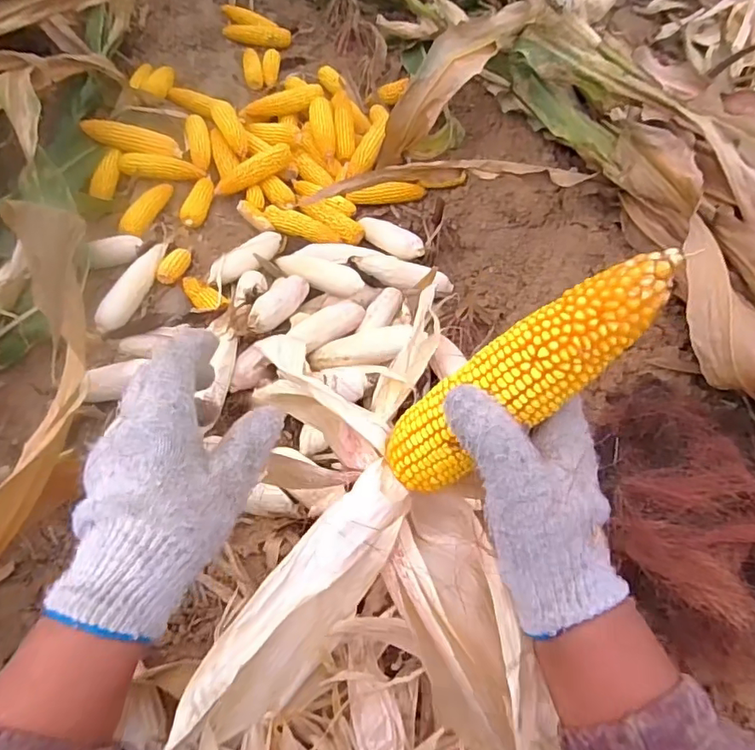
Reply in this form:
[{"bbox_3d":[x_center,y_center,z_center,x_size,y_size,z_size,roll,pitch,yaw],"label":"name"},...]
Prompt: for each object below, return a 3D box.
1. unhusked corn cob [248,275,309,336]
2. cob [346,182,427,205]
[{"bbox_3d":[-0.173,-0.132,0.952,0.052,0.040,0.203,16,33,6],"label":"unhusked corn cob"},{"bbox_3d":[0.018,-0.429,1.268,0.183,0.039,0.046,-8,57,-11],"label":"cob"}]

